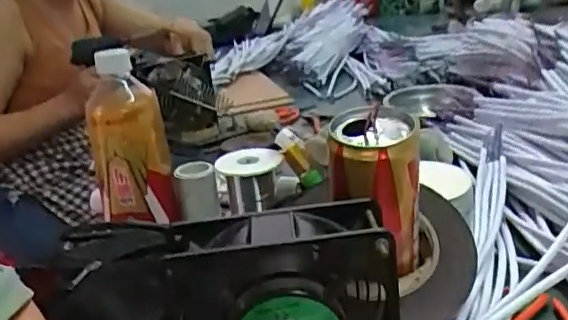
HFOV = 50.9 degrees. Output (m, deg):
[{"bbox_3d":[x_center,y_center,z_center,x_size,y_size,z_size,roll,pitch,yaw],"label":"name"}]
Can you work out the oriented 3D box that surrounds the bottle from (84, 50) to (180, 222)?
[{"bbox_3d":[-0.144,-0.017,0.549,0.067,0.158,0.063,-12,20,-10],"label":"bottle"}]

